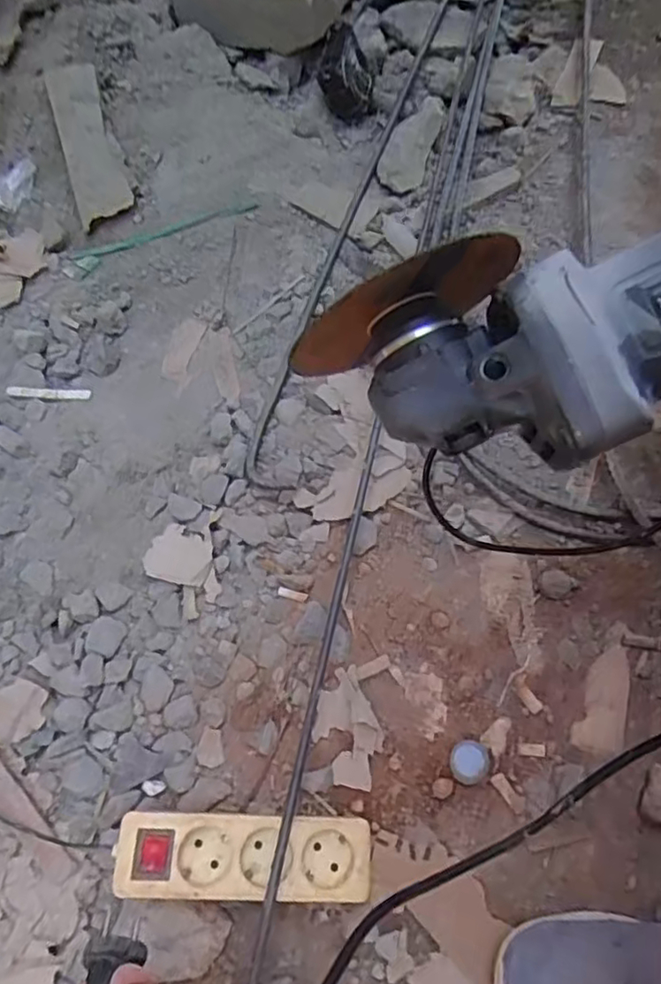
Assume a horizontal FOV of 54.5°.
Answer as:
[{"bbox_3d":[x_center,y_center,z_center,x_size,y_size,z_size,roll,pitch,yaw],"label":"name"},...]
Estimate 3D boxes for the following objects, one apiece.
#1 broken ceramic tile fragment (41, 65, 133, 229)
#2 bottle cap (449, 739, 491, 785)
[{"bbox_3d":[-0.293,-0.428,0.776,0.060,0.012,0.230,-17,77,-6],"label":"broken ceramic tile fragment"},{"bbox_3d":[0.112,0.217,0.516,0.031,0.014,0.033,-2,66,4],"label":"bottle cap"}]

